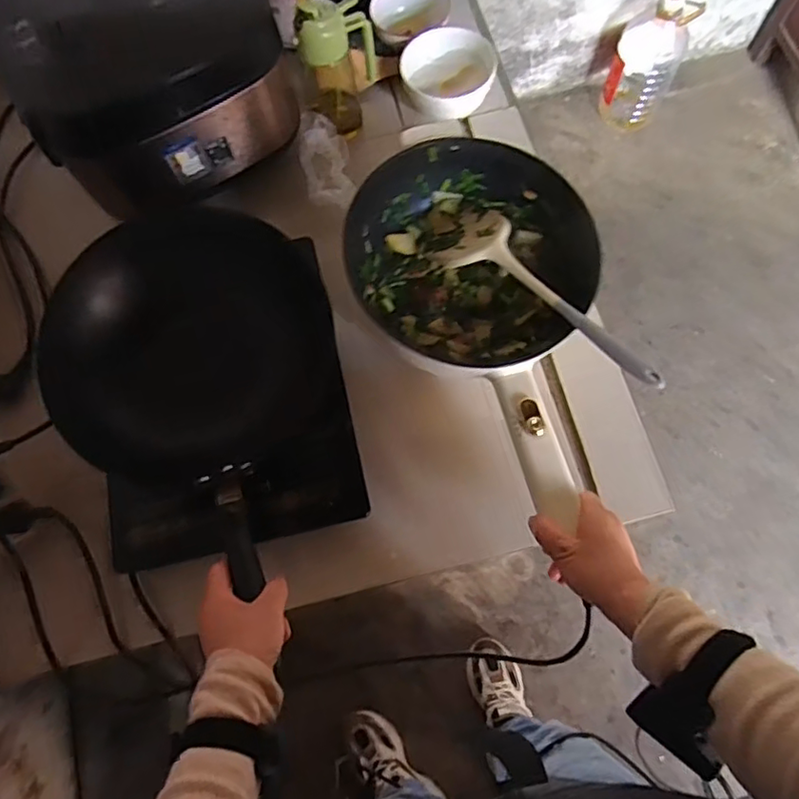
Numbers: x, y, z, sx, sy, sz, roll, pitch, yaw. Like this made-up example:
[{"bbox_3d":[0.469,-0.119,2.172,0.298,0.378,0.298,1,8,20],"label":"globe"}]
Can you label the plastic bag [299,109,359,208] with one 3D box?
[{"bbox_3d":[-0.102,-0.327,0.789,0.065,0.040,0.139,-18,87,-3],"label":"plastic bag"}]

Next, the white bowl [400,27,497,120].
[{"bbox_3d":[0.068,-0.453,0.832,0.124,0.055,0.135,-1,72,2],"label":"white bowl"}]

